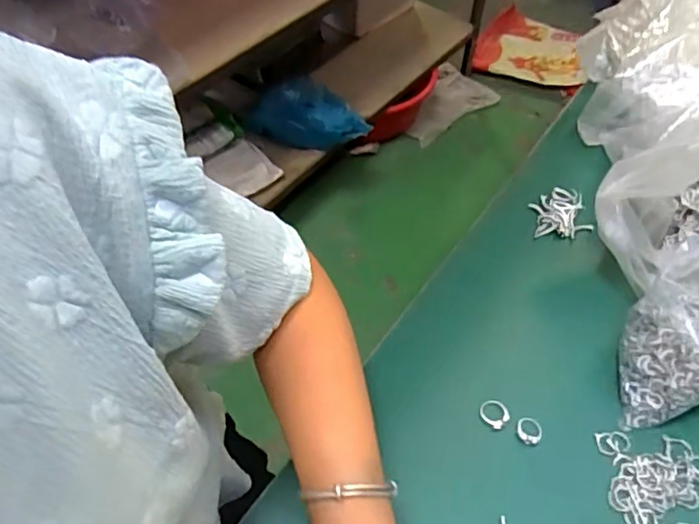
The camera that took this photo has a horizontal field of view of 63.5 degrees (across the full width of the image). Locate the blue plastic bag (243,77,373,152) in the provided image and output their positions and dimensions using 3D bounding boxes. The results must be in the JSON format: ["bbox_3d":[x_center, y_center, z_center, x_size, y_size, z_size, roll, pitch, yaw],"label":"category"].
[{"bbox_3d":[-0.101,-0.366,1.395,0.308,0.104,0.176,10,53,7],"label":"blue plastic bag"}]

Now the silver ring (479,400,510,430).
[{"bbox_3d":[0.116,0.121,0.452,0.022,0.006,0.023,1,52,-1],"label":"silver ring"}]

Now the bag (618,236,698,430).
[{"bbox_3d":[0.264,0.058,0.438,0.117,0.107,0.102,-26,57,-20],"label":"bag"}]

